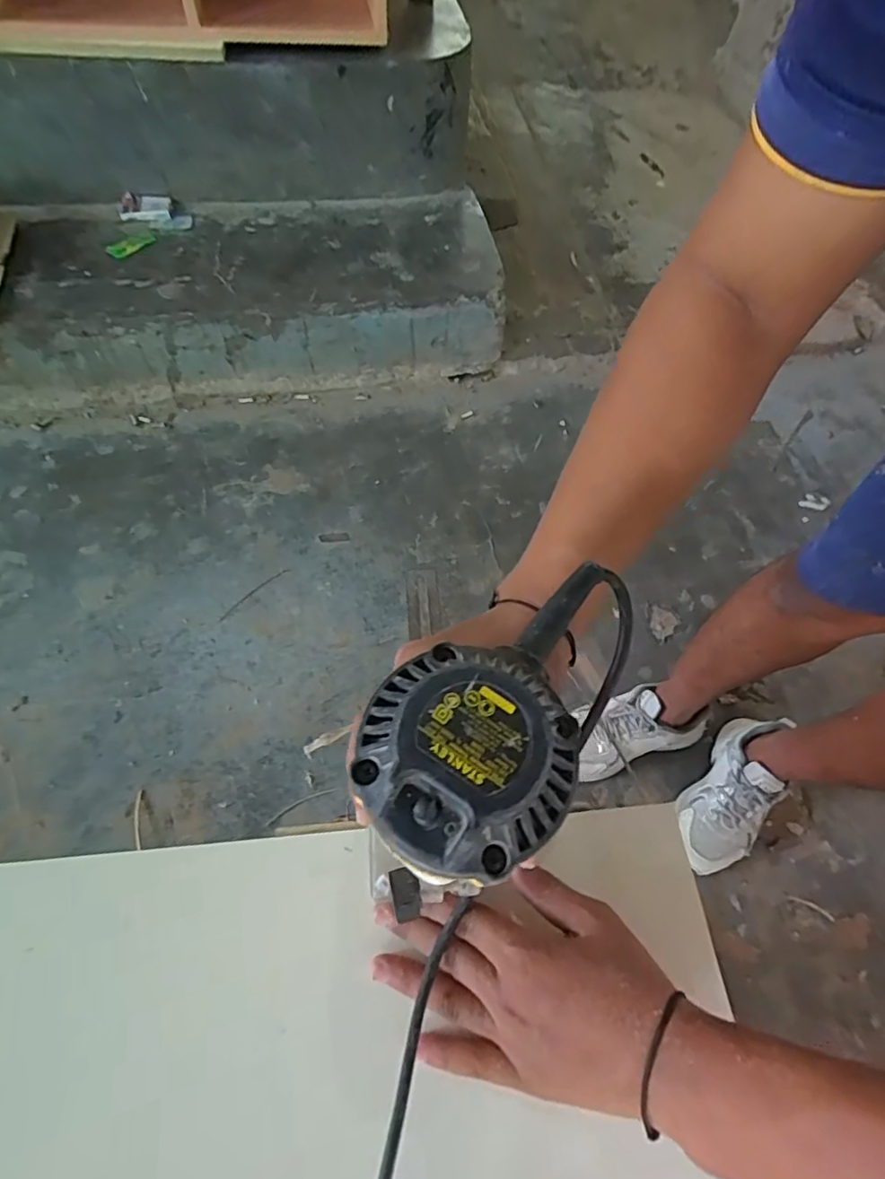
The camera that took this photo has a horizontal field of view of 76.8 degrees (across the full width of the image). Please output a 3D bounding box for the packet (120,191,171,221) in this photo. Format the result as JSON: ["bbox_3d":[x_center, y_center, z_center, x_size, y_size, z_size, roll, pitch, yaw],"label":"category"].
[{"bbox_3d":[-0.641,-0.827,1.204,0.101,0.020,0.066,-5,61,-7],"label":"packet"}]

